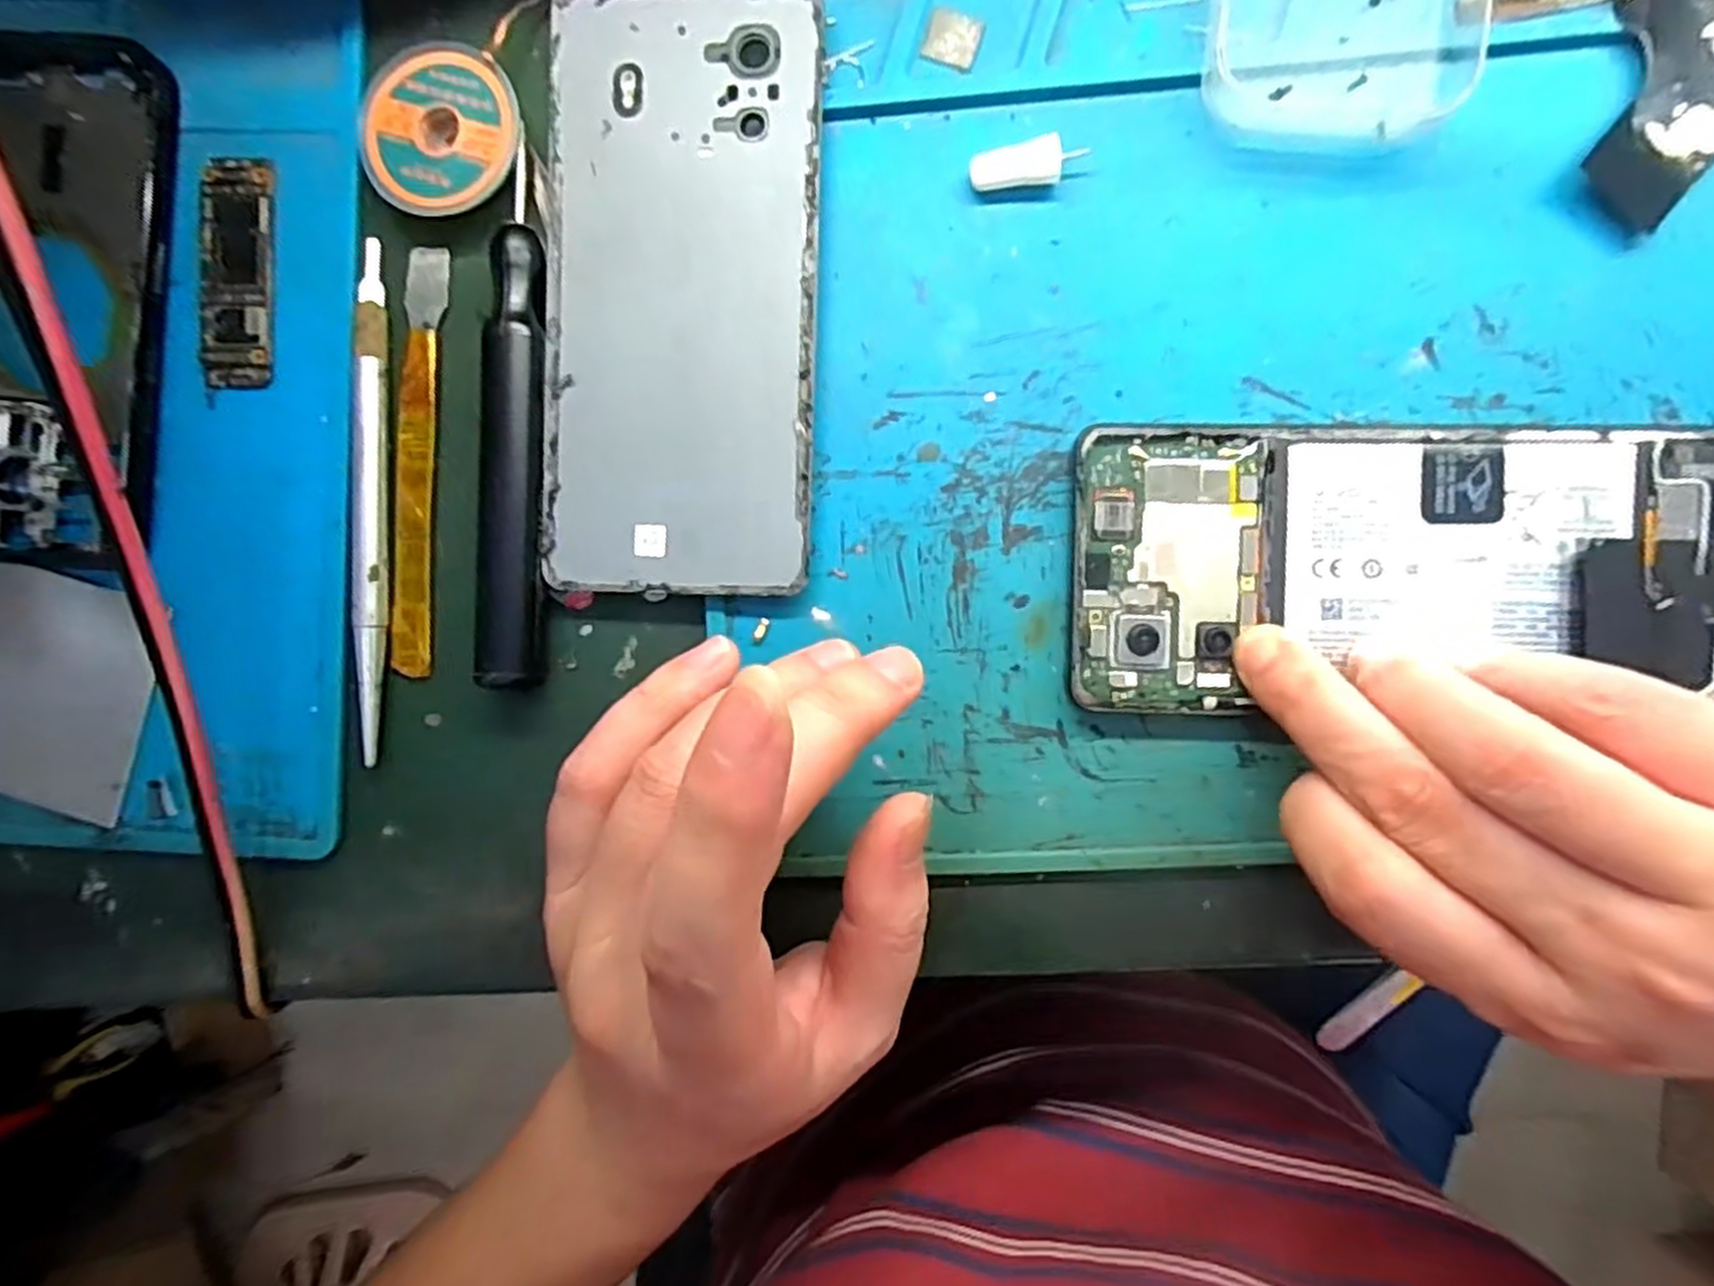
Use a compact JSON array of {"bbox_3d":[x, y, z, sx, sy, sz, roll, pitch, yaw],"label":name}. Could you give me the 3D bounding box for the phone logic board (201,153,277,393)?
[{"bbox_3d":[-0.173,-0.103,0.220,0.019,0.005,0.063,2,90,4],"label":"phone logic board"}]

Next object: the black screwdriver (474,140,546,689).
[{"bbox_3d":[-0.092,-0.058,0.214,0.017,0.010,0.138,3,91,4],"label":"black screwdriver"}]

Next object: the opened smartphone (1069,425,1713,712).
[{"bbox_3d":[0.136,-0.022,0.201,0.159,0.004,0.070,-3,90,5],"label":"opened smartphone"}]

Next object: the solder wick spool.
[{"bbox_3d":[-0.112,-0.136,0.214,0.041,0.009,0.043,0,90,4],"label":"solder wick spool"}]

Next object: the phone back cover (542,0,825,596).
[{"bbox_3d":[-0.047,-0.094,0.215,0.072,0.009,0.158,1,90,4],"label":"phone back cover"}]

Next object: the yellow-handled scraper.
[{"bbox_3d":[-0.123,-0.051,0.223,0.011,0.004,0.119,3,91,4],"label":"yellow-handled scraper"}]

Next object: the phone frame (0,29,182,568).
[{"bbox_3d":[-0.227,-0.093,0.219,0.071,0.014,0.140,1,90,4],"label":"phone frame"}]

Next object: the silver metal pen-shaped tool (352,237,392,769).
[{"bbox_3d":[-0.135,-0.039,0.221,0.010,0.006,0.141,1,90,4],"label":"silver metal pen-shaped tool"}]

